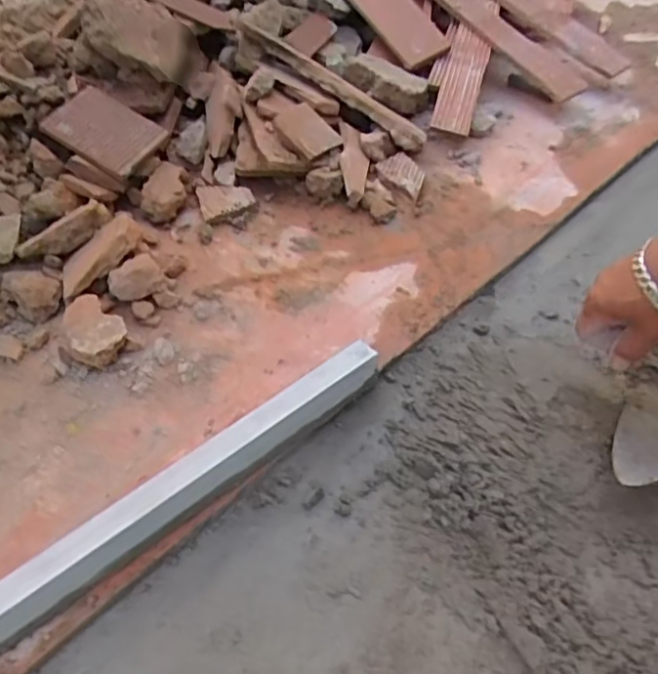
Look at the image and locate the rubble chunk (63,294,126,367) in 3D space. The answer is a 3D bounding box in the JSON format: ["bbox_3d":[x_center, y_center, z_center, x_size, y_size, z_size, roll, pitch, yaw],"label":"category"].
[{"bbox_3d":[-0.257,-0.009,0.649,0.057,0.030,0.095,-30,55,-20],"label":"rubble chunk"}]

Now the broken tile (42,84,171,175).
[{"bbox_3d":[-0.305,-0.280,0.806,0.142,0.016,0.101,29,60,3],"label":"broken tile"}]

